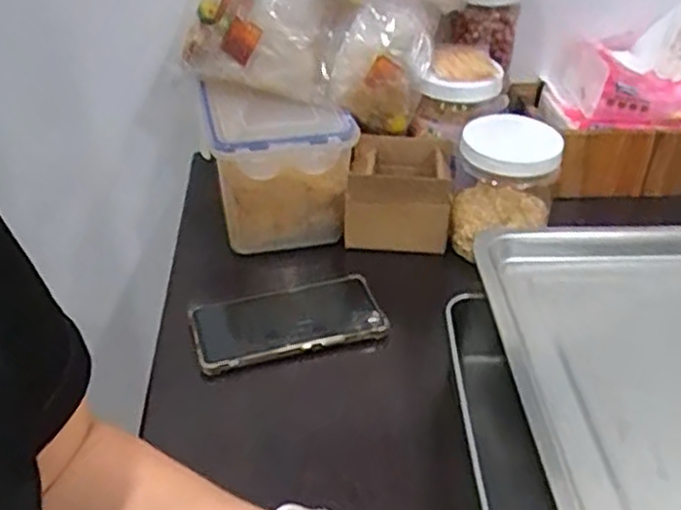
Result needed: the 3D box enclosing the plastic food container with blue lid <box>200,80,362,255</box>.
[{"bbox_3d":[-0.062,-0.089,0.726,0.141,0.124,0.120,-6,38,-10],"label":"plastic food container with blue lid"}]

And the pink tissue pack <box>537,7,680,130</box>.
[{"bbox_3d":[0.343,-0.223,0.808,0.220,0.129,0.147,-5,38,-8],"label":"pink tissue pack"}]

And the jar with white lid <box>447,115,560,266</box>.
[{"bbox_3d":[0.158,-0.069,0.712,0.091,0.113,0.090,9,38,10],"label":"jar with white lid"}]

